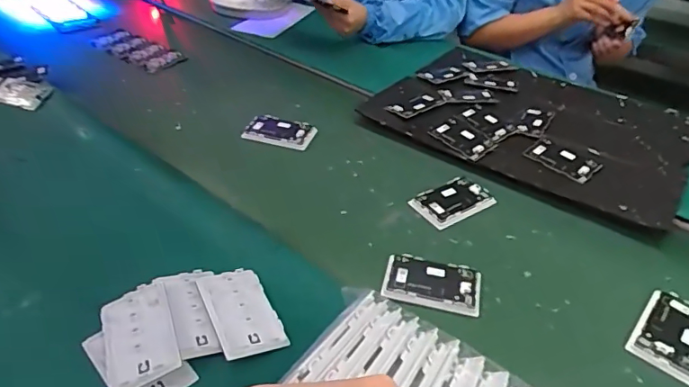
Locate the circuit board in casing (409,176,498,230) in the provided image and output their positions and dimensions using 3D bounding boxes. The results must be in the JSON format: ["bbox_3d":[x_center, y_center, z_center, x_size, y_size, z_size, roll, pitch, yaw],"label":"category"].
[{"bbox_3d":[0.149,0.011,0.700,0.109,0.016,0.060,-21,45,-27],"label":"circuit board in casing"}]

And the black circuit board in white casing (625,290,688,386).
[{"bbox_3d":[0.352,0.149,0.542,0.068,0.013,0.105,30,46,29],"label":"black circuit board in white casing"}]

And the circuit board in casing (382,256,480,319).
[{"bbox_3d":[0.101,0.102,0.582,0.109,0.013,0.064,9,39,7],"label":"circuit board in casing"}]

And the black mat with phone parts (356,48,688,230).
[{"bbox_3d":[0.324,-0.128,0.858,0.464,0.029,0.374,26,44,26],"label":"black mat with phone parts"}]

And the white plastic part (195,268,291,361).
[{"bbox_3d":[-0.103,0.119,0.509,0.063,0.007,0.098,-9,47,-31],"label":"white plastic part"}]

